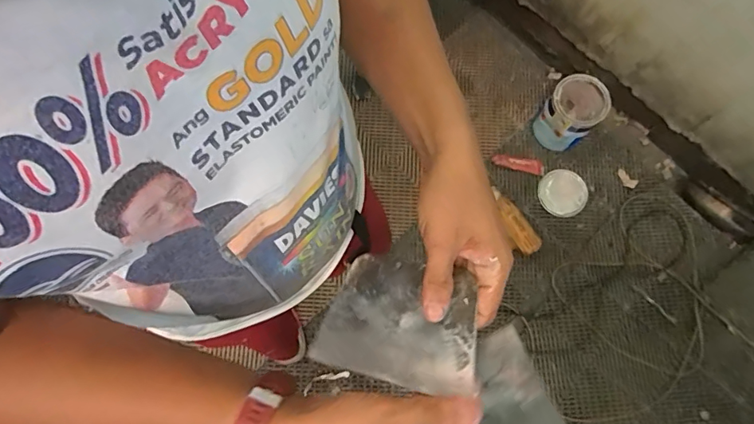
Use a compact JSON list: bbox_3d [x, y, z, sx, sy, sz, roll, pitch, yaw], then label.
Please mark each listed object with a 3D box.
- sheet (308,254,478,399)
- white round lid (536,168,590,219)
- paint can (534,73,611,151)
[{"bbox_3d":[0.017,0.088,0.402,0.140,0.004,0.098,6,68,29],"label":"sheet"},{"bbox_3d":[0.598,-0.061,1.569,0.149,0.015,0.152,-34,79,0],"label":"white round lid"},{"bbox_3d":[0.625,-0.322,1.559,0.183,0.223,0.170,-41,79,-10],"label":"paint can"}]

